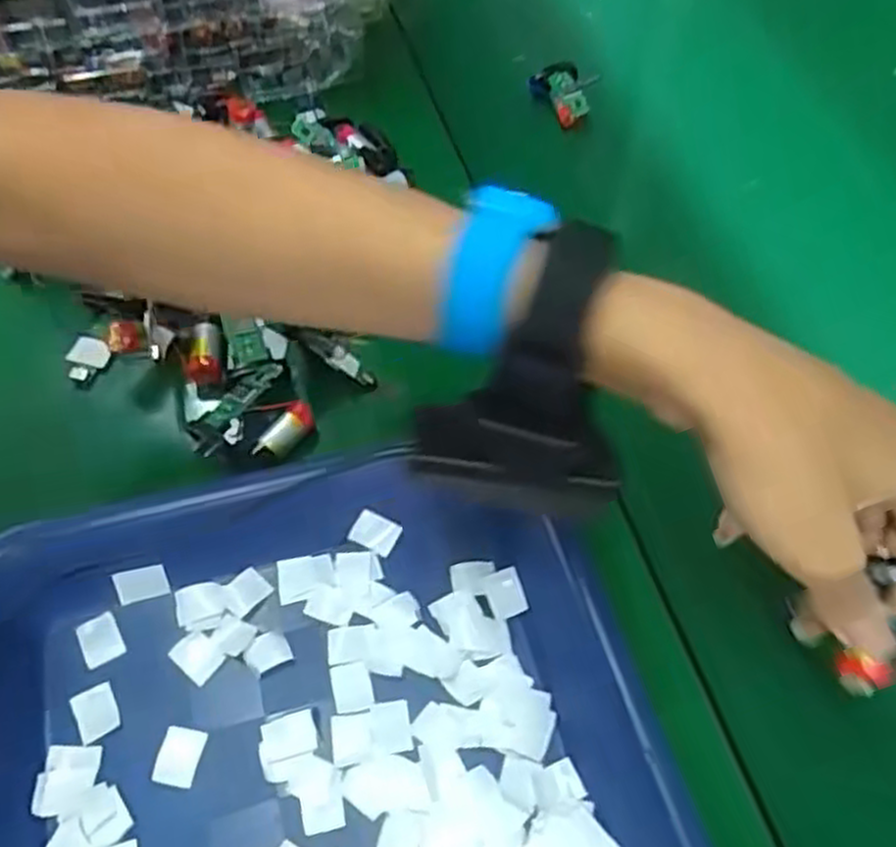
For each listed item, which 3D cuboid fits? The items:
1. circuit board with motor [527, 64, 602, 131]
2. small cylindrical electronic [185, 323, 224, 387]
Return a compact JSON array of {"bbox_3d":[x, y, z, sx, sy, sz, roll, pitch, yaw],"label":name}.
[{"bbox_3d":[0.077,-0.220,0.516,0.030,0.028,0.043,-18,60,-10],"label":"circuit board with motor"},{"bbox_3d":[-0.123,-0.033,0.392,0.020,0.015,0.032,-2,58,-4],"label":"small cylindrical electronic"}]

